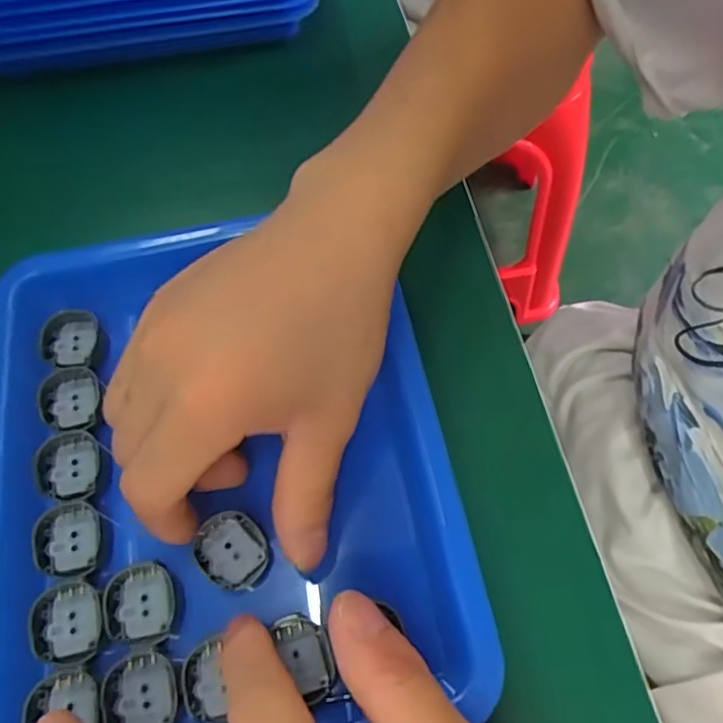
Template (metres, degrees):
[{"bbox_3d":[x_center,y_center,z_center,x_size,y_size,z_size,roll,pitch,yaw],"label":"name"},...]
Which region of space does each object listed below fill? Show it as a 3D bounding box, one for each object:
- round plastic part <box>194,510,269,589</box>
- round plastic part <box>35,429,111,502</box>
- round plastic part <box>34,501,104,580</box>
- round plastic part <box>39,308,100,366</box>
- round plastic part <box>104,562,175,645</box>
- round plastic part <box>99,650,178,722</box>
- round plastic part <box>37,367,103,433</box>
[{"bbox_3d":[-0.049,0.071,0.233,0.025,0.009,0.027,-1,63,2],"label":"round plastic part"},{"bbox_3d":[-0.118,0.043,0.252,0.027,0.007,0.027,1,63,-1],"label":"round plastic part"},{"bbox_3d":[-0.113,0.068,0.237,0.023,0.006,0.029,-15,63,-4],"label":"round plastic part"},{"bbox_3d":[-0.131,-0.011,0.278,0.025,0.007,0.027,-4,63,1],"label":"round plastic part"},{"bbox_3d":[-0.081,0.089,0.227,0.023,0.005,0.027,-10,63,-2],"label":"round plastic part"},{"bbox_3d":[-0.077,0.116,0.214,0.025,0.005,0.027,-1,63,2],"label":"round plastic part"},{"bbox_3d":[-0.125,0.016,0.264,0.023,0.008,0.029,-11,63,-3],"label":"round plastic part"}]

